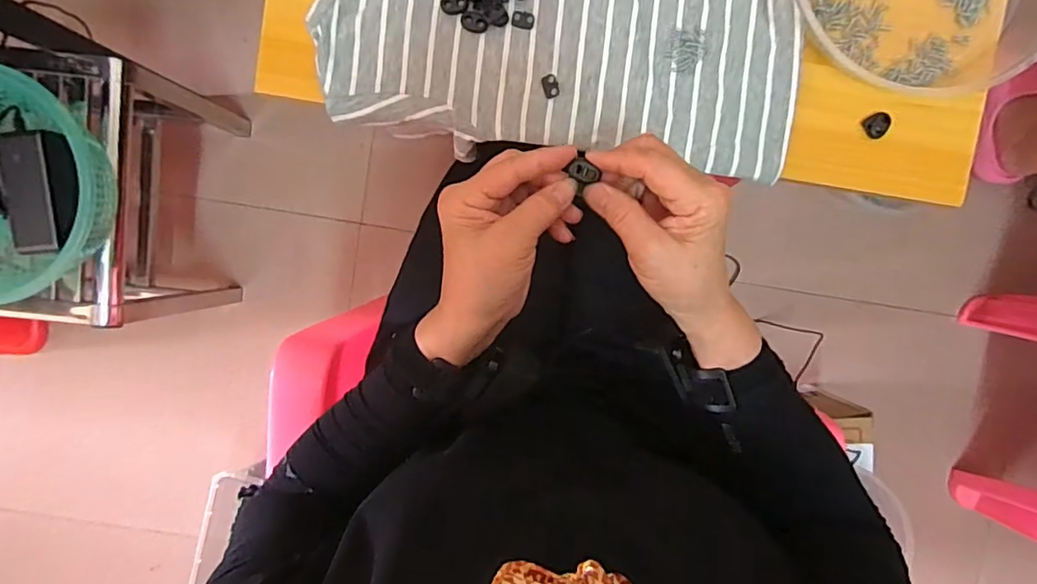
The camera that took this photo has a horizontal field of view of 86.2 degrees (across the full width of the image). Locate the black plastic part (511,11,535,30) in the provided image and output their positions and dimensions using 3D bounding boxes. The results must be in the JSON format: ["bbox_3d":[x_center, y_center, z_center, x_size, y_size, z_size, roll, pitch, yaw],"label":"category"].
[{"bbox_3d":[0.004,-0.218,0.444,0.018,0.004,0.013,5,95,-1],"label":"black plastic part"}]

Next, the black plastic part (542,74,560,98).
[{"bbox_3d":[0.026,-0.167,0.448,0.013,0.004,0.019,-19,95,1],"label":"black plastic part"}]

